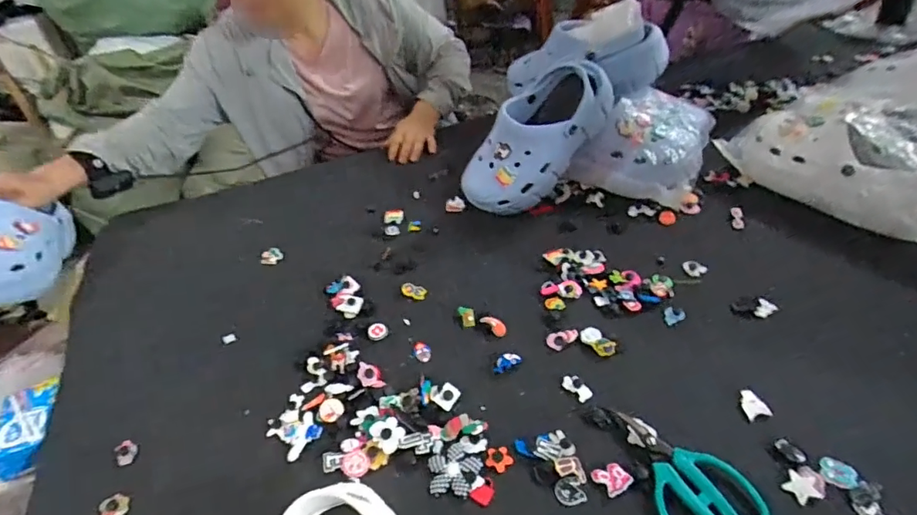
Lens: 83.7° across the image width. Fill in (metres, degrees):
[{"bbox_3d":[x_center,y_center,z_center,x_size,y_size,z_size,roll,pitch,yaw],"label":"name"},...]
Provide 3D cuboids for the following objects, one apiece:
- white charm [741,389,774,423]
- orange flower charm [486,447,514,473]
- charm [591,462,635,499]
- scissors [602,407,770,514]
[{"bbox_3d":[0.297,0.146,0.512,0.020,0.011,0.032,-5,39,3],"label":"white charm"},{"bbox_3d":[0.040,0.194,0.494,0.025,0.004,0.025,-4,39,4],"label":"orange flower charm"},{"bbox_3d":[0.140,0.200,0.466,0.026,0.006,0.029,-26,42,-21],"label":"charm"},{"bbox_3d":[0.194,0.190,0.464,0.079,0.015,0.149,-24,42,-19],"label":"scissors"}]

